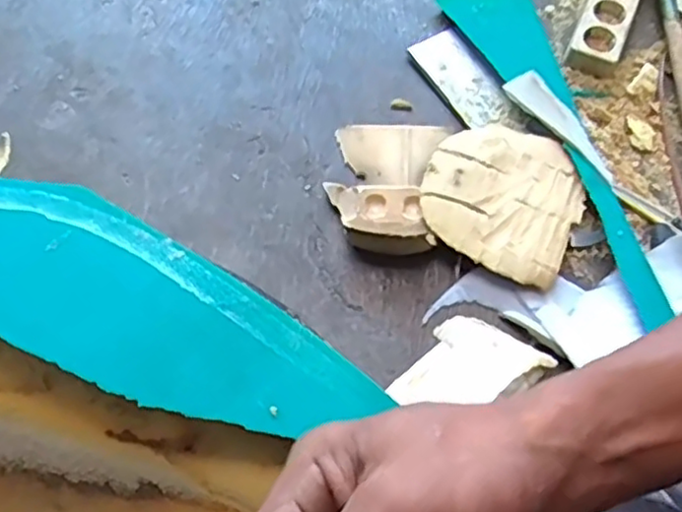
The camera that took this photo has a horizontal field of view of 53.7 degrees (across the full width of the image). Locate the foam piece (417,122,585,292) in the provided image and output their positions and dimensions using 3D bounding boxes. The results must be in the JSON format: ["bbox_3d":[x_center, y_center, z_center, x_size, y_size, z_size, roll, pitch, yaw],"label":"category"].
[{"bbox_3d":[0.171,-0.064,0.712,0.161,0.033,0.168,1,66,-3],"label":"foam piece"}]

